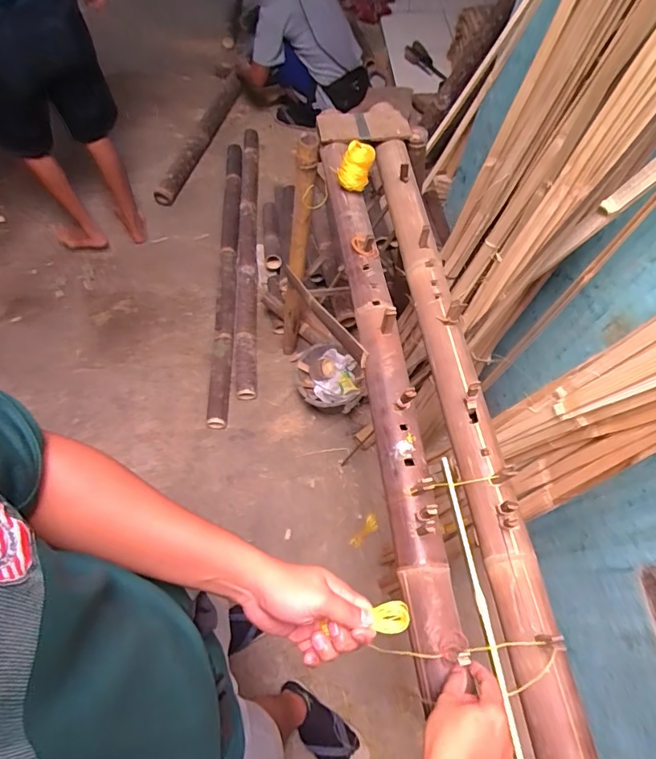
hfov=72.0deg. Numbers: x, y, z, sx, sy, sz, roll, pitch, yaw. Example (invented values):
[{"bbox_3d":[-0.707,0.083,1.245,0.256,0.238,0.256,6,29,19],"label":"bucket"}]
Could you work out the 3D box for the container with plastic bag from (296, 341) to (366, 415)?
[{"bbox_3d":[0.006,0.017,1.624,0.226,0.172,0.252,-5,64,-5],"label":"container with plastic bag"}]

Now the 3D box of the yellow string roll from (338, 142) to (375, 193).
[{"bbox_3d":[0.056,-0.421,0.896,0.058,0.065,0.070,21,65,8],"label":"yellow string roll"}]

